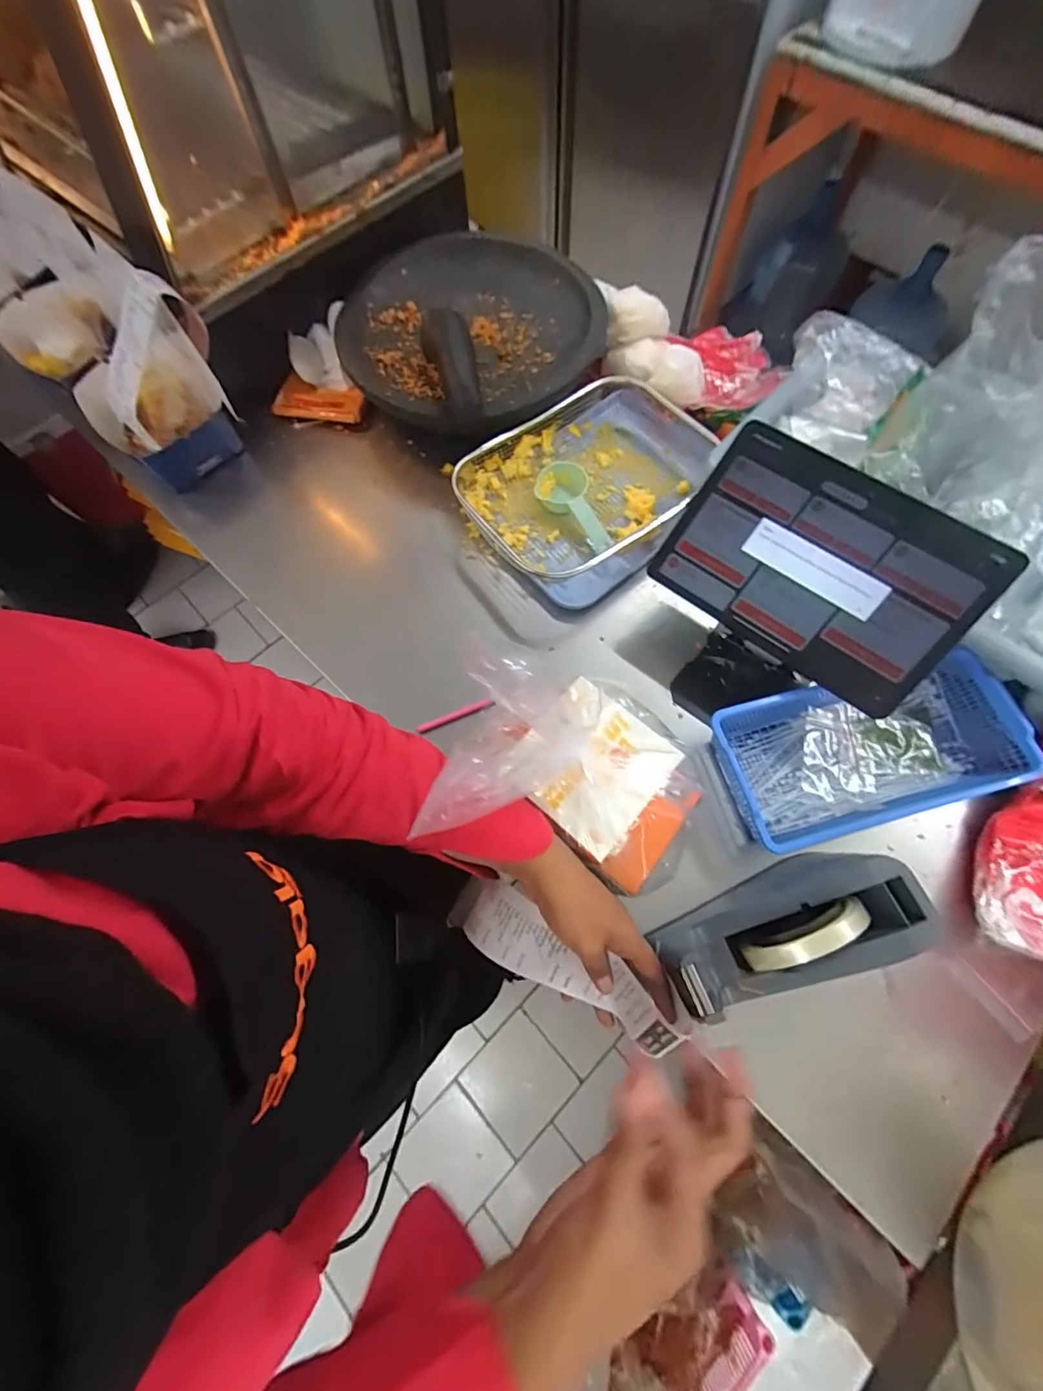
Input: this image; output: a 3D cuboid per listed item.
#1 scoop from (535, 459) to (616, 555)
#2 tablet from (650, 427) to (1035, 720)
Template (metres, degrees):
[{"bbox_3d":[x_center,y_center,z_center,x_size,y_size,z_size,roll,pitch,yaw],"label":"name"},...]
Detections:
[{"bbox_3d":[0.068,-0.228,0.595,0.058,0.035,0.119,-41,97,-12],"label":"scoop"},{"bbox_3d":[0.262,-0.114,0.438,0.245,0.011,0.161,38,109,15],"label":"tablet"}]

